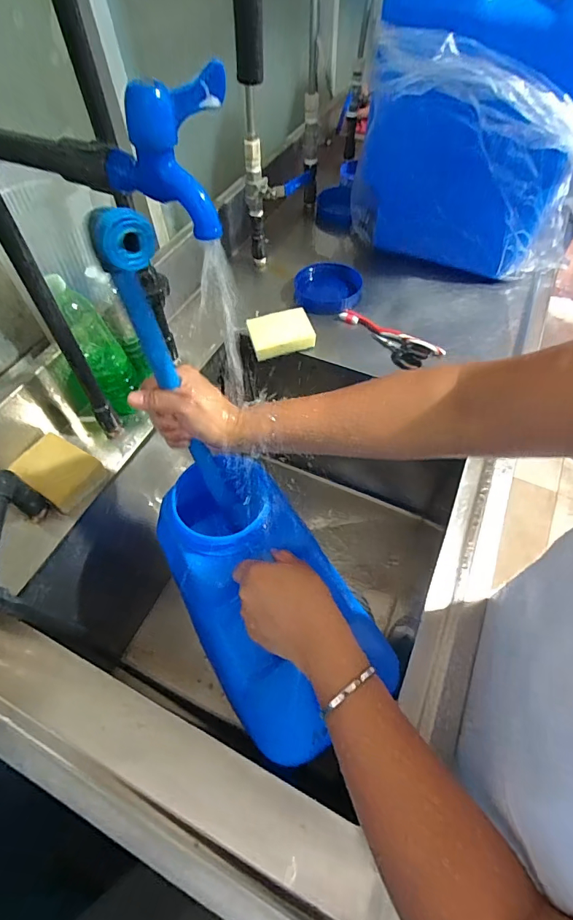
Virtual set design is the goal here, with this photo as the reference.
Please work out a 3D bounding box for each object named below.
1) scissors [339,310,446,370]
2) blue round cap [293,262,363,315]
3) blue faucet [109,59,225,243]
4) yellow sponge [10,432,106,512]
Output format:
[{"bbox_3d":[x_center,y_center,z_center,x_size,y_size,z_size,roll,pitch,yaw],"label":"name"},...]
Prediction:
[{"bbox_3d":[0.165,-0.201,0.706,0.184,0.015,0.066,28,61,20],"label":"scissors"},{"bbox_3d":[0.076,-0.313,0.769,0.120,0.030,0.117,1,55,3],"label":"blue round cap"},{"bbox_3d":[-0.081,-0.202,0.279,0.078,0.075,0.060,6,56,7],"label":"blue faucet"},{"bbox_3d":[-0.303,0.014,0.562,0.100,0.027,0.076,34,65,5],"label":"yellow sponge"}]

